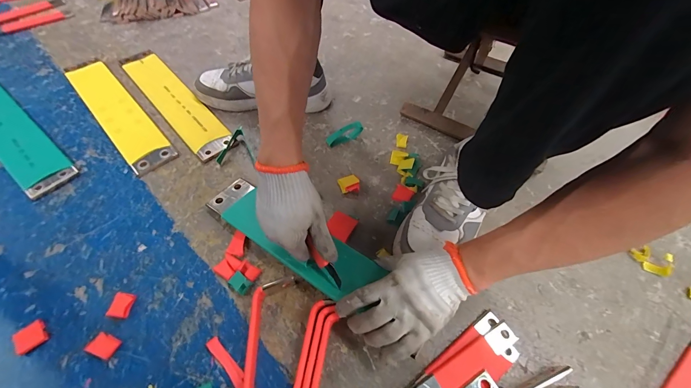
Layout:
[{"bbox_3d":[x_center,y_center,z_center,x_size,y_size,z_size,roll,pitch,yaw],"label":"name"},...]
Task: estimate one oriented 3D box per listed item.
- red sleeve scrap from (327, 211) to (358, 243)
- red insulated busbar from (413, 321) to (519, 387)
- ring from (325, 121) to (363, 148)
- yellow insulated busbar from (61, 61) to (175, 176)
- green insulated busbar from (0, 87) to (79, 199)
[{"bbox_3d":[-0.008,0.054,0.499,0.043,0.006,0.049,26,59,13],"label":"red sleeve scrap"},{"bbox_3d":[0.136,0.235,0.380,0.219,0.008,0.030,-24,60,-18],"label":"red insulated busbar"},{"bbox_3d":[-0.002,-0.122,0.600,0.076,0.029,0.025,-21,60,-16],"label":"ring"},{"bbox_3d":[-0.482,-0.180,0.617,0.082,0.022,0.380,-37,66,-24],"label":"yellow insulated busbar"},{"bbox_3d":[-0.647,-0.123,0.568,0.371,0.016,0.078,35,62,18],"label":"green insulated busbar"}]

